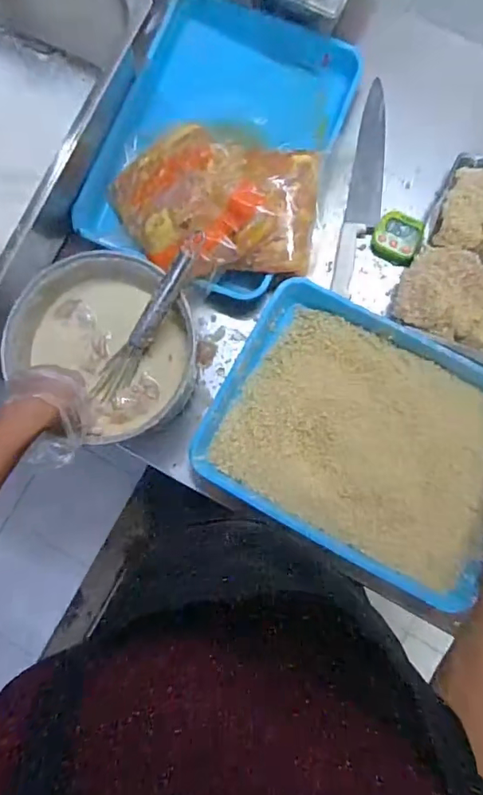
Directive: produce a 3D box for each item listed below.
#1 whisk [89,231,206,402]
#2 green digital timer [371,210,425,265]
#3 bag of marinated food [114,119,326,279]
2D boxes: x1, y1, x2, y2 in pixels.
[{"bbox_3d":[-0.118,-0.092,0.623,0.036,0.045,0.232,39,111,6],"label":"whisk"},{"bbox_3d":[0.228,-0.236,0.727,0.066,0.023,0.069,19,84,5],"label":"green digital timer"},{"bbox_3d":[-0.043,-0.278,0.702,0.301,0.051,0.208,11,84,4],"label":"bag of marinated food"}]

